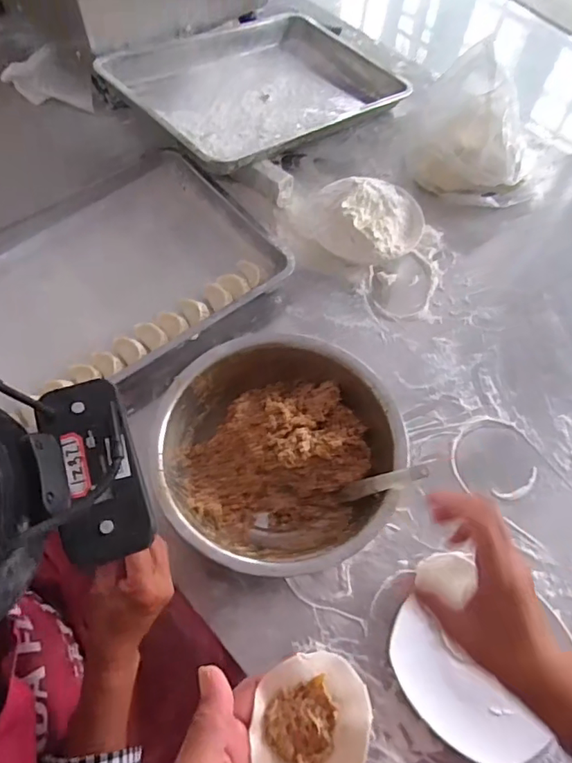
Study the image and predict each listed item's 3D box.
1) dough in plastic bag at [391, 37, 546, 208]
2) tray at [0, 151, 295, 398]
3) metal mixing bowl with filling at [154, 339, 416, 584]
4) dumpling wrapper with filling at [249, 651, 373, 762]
[{"bbox_3d":[0.310,-0.405,0.889,0.257,0.176,0.158,30,64,13],"label":"dough in plastic bag"},{"bbox_3d":[-0.268,-0.146,0.776,0.461,0.042,0.334,-36,69,-20],"label":"tray"},{"bbox_3d":[-0.007,0.081,0.642,0.269,0.084,0.281,1,61,-2],"label":"metal mixing bowl with filling"},{"bbox_3d":[0.015,0.199,0.310,0.064,0.011,0.073,14,62,5],"label":"dumpling wrapper with filling"}]

